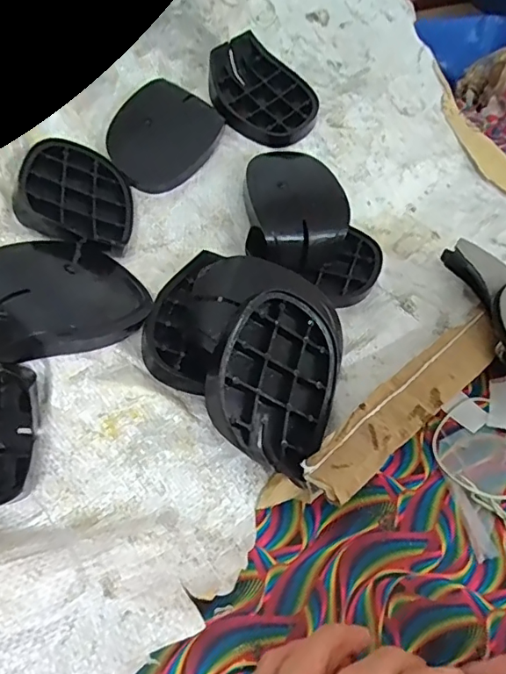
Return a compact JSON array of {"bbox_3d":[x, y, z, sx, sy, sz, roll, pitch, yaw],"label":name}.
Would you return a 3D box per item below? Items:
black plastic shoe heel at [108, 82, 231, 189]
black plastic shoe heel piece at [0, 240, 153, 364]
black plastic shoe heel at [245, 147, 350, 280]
[{"bbox_3d":[-0.082,-0.181,0.454,0.087,0.012,0.104,34,72,2],"label":"black plastic shoe heel"},{"bbox_3d":[-0.130,-0.032,0.344,0.120,0.024,0.096,-17,60,-44],"label":"black plastic shoe heel piece"},{"bbox_3d":[0.037,-0.118,0.446,0.088,0.022,0.130,-4,66,-20],"label":"black plastic shoe heel"}]

